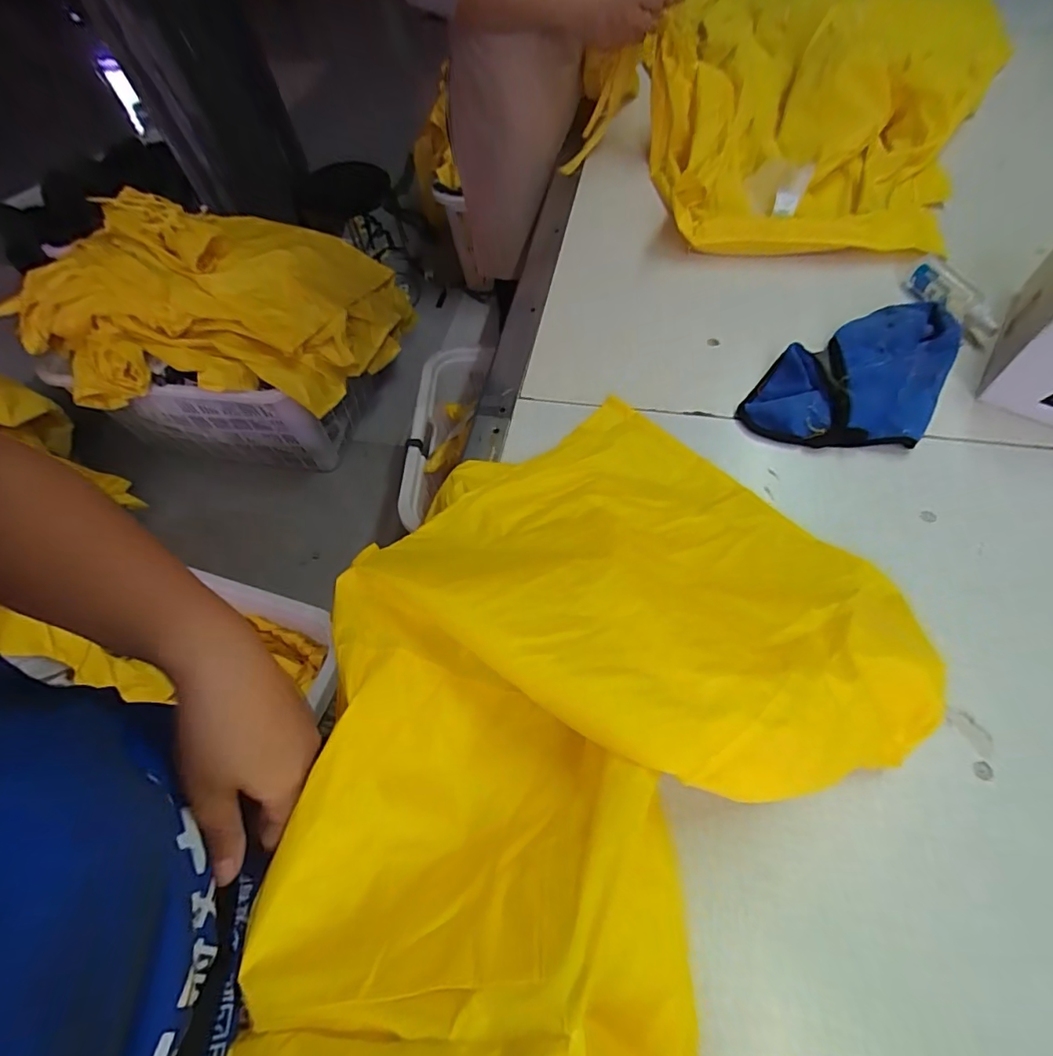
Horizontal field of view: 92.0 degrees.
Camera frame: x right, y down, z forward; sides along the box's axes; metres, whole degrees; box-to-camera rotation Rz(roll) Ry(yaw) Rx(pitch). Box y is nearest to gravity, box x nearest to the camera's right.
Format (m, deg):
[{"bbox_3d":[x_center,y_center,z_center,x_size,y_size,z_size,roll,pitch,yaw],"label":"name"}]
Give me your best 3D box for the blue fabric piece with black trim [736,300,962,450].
[{"bbox_3d":[0.424,-0.197,0.633,0.177,0.037,0.327,38,69,23],"label":"blue fabric piece with black trim"}]

